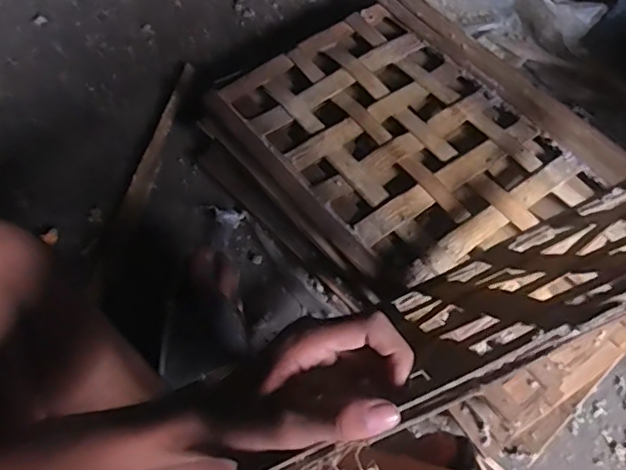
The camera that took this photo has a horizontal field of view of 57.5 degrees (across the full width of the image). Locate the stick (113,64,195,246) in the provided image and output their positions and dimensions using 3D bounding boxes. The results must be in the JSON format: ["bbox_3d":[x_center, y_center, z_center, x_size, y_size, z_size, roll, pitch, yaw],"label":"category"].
[{"bbox_3d":[-0.214,-0.121,0.781,0.027,0.011,0.278,12,64,3],"label":"stick"}]

